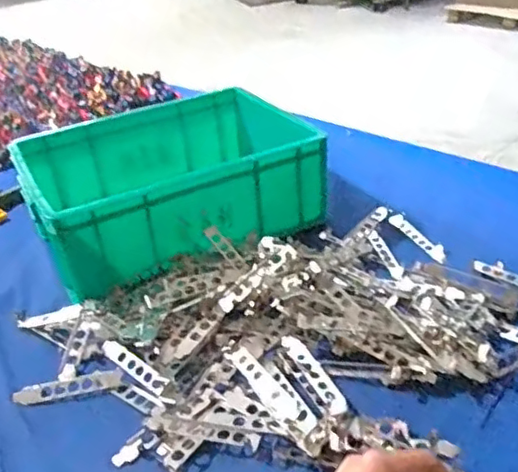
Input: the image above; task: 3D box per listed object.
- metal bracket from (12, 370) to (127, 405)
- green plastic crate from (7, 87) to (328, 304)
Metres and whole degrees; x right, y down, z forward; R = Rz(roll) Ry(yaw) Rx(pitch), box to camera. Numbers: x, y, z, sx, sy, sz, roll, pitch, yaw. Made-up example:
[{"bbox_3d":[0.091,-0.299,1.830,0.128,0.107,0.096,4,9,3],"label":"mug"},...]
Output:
[{"bbox_3d":[-0.210,0.166,0.656,0.117,0.011,0.026,-10,31,-6],"label":"metal bracket"},{"bbox_3d":[-0.142,-0.094,0.933,0.396,0.132,0.312,-19,33,-20],"label":"green plastic crate"}]

